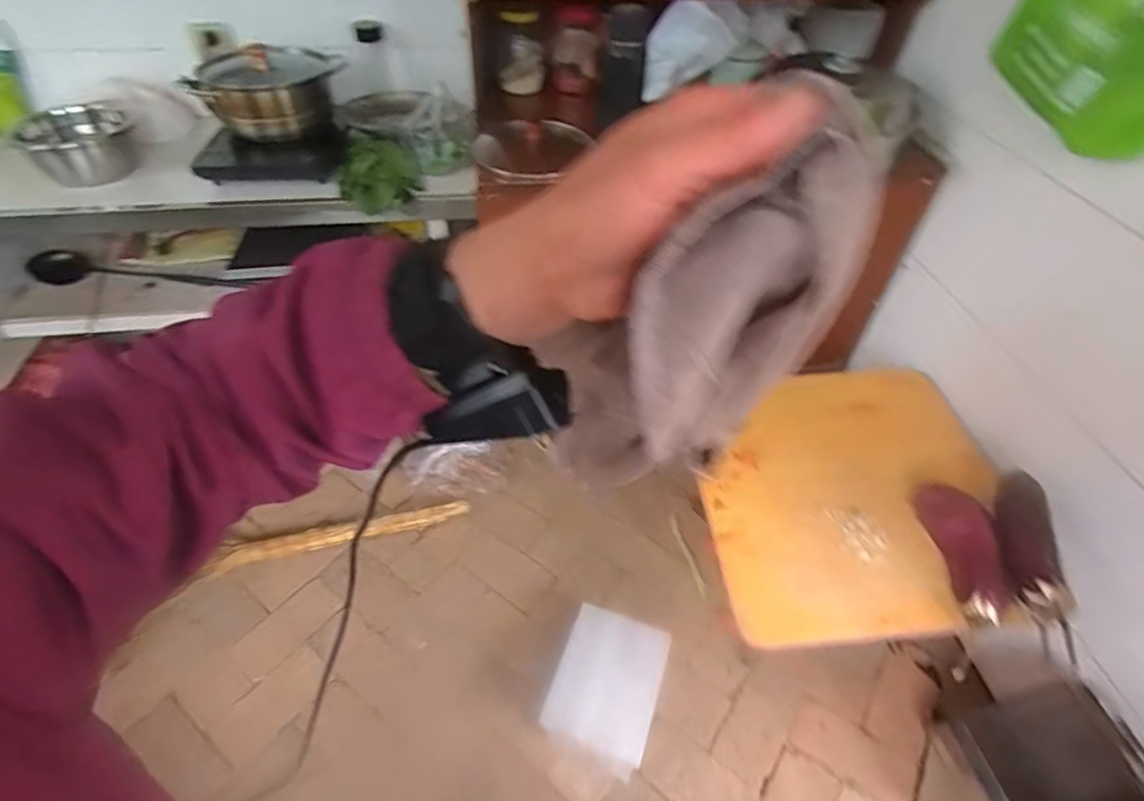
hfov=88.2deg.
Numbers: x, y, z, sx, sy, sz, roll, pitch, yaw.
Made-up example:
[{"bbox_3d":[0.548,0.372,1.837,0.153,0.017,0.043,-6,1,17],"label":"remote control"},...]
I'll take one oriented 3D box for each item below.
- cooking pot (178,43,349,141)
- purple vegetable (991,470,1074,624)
[{"bbox_3d":[-0.645,-0.673,1.268,0.295,0.131,0.211,-8,46,-10],"label":"cooking pot"},{"bbox_3d":[0.761,0.235,0.985,0.056,0.070,0.235,4,63,3],"label":"purple vegetable"}]

